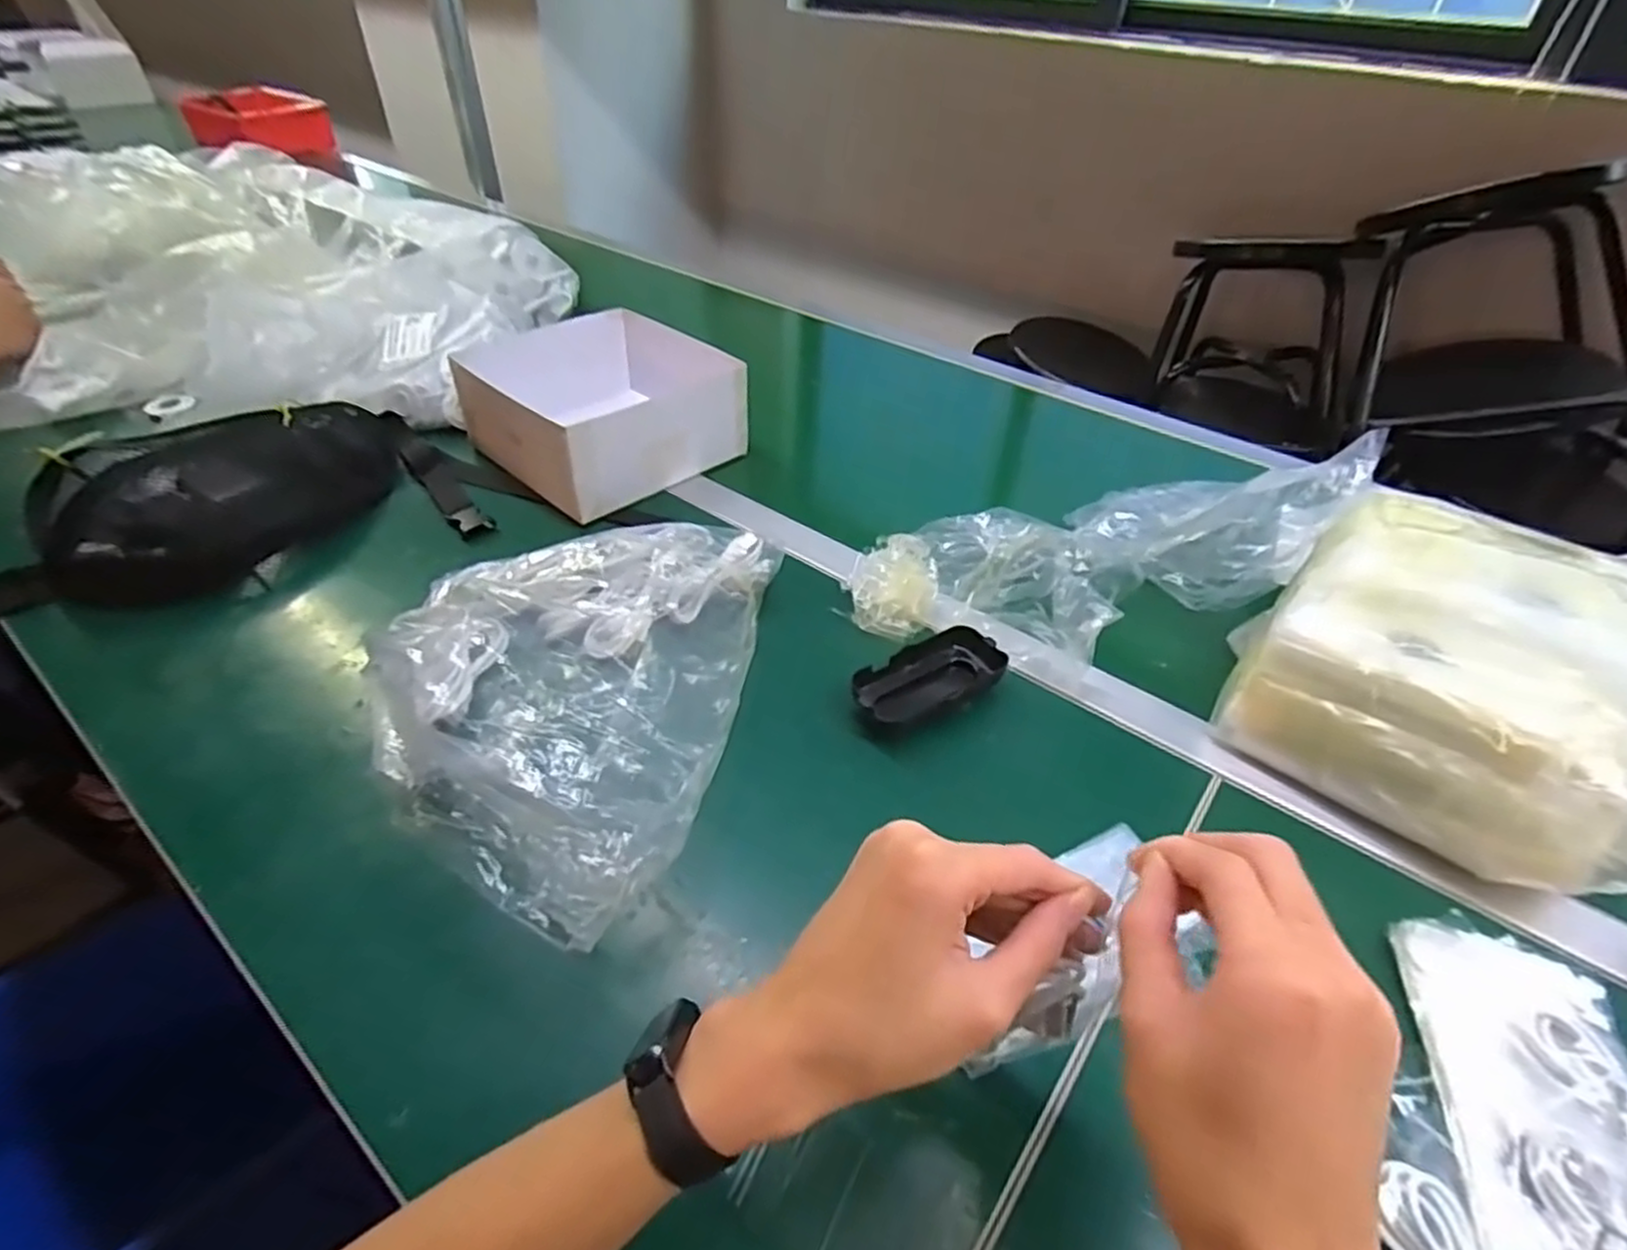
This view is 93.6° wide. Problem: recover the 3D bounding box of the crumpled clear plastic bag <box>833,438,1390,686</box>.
[{"bbox_3d":[0.217,-0.065,0.583,0.368,0.111,0.175,-15,45,-18],"label":"crumpled clear plastic bag"}]

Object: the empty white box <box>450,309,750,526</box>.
[{"bbox_3d":[-0.212,-0.222,0.742,0.227,0.103,0.204,35,51,31],"label":"empty white box"}]

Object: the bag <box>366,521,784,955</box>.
[{"bbox_3d":[-0.140,0.014,0.478,0.181,0.124,0.330,11,43,10],"label":"bag"}]

